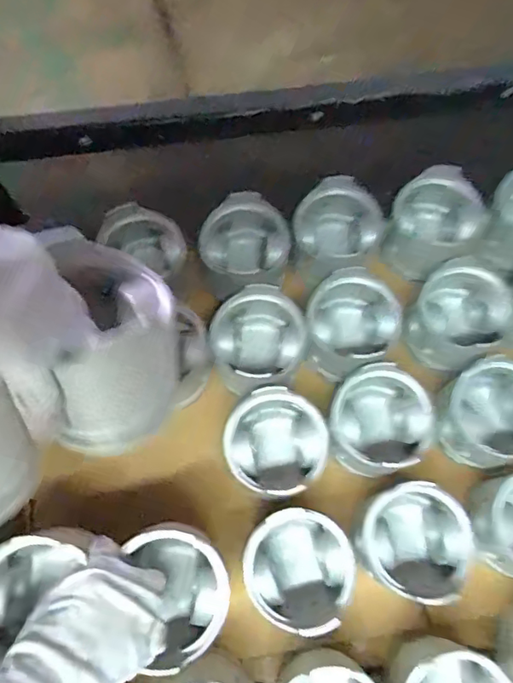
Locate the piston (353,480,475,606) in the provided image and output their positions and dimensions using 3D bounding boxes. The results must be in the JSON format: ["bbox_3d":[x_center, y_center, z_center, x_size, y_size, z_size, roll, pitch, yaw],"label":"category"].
[{"bbox_3d":[0.155,0.197,0.546,0.102,0.096,0.099,0,71,0],"label":"piston"}]

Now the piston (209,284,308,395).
[{"bbox_3d":[0.000,0.003,0.621,0.101,0.090,0.107,0,71,0],"label":"piston"}]

